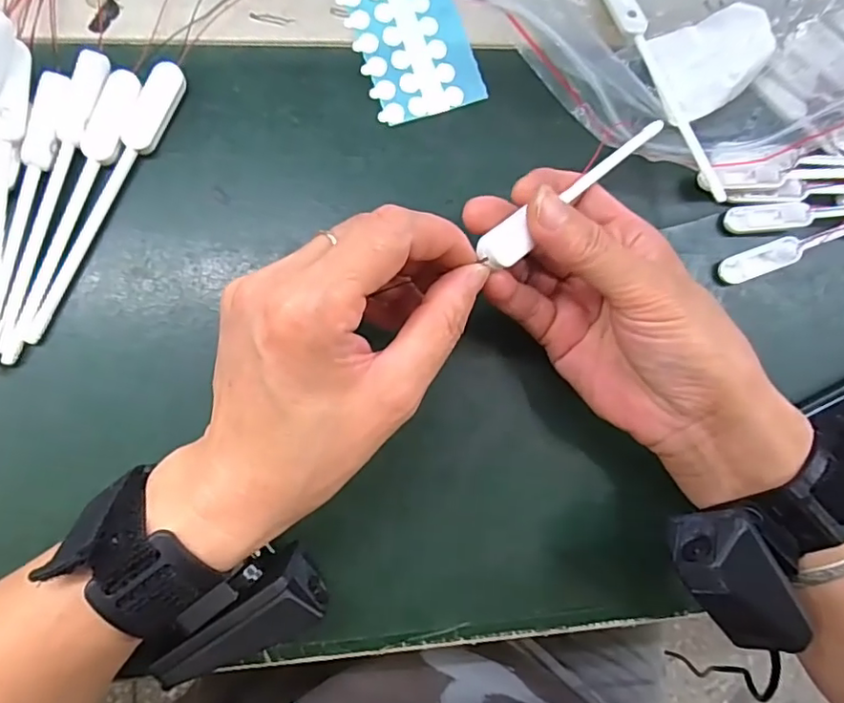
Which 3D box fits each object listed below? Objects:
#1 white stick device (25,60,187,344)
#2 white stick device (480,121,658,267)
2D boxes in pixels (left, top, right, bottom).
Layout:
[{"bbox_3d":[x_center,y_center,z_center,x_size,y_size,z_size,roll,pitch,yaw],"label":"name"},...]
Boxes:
[{"bbox_3d":[-0.148,-0.070,0.276,0.015,0.010,0.144,23,83,-4],"label":"white stick device"},{"bbox_3d":[0.073,-0.075,0.260,0.141,0.005,0.015,-40,90,-32],"label":"white stick device"}]

